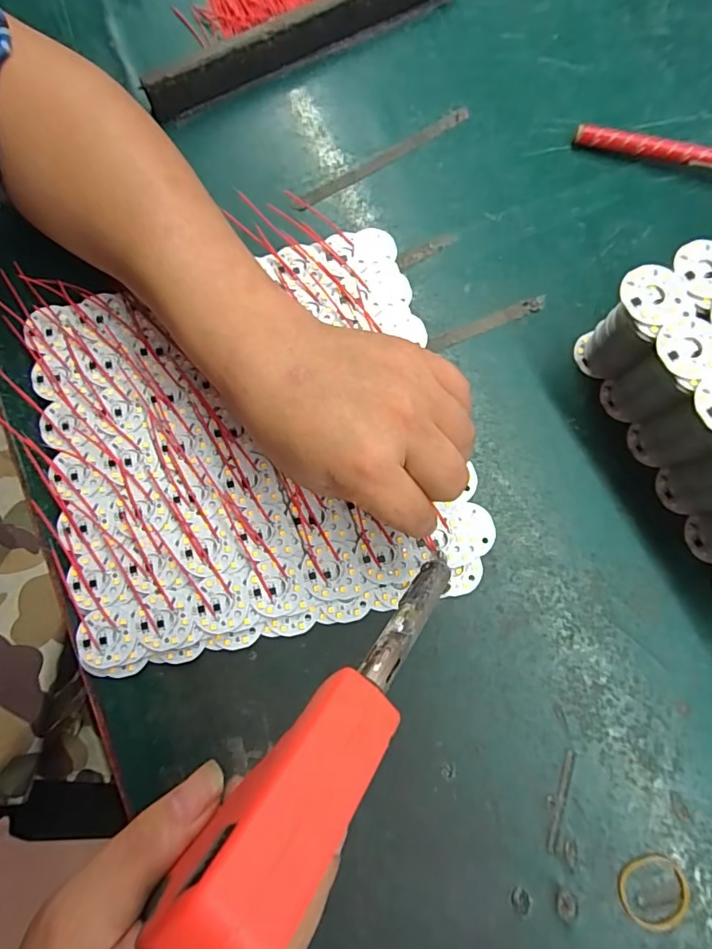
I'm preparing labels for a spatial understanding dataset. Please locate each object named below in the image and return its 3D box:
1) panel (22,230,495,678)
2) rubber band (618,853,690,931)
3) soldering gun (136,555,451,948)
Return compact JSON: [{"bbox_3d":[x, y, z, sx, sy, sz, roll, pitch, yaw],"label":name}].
[{"bbox_3d":[-0.060,-0.021,0.294,0.226,0.008,0.220,-15,78,-3],"label":"panel"},{"bbox_3d":[0.148,0.207,0.251,0.035,0.004,0.033,0,78,0],"label":"rubber band"},{"bbox_3d":[-0.003,0.084,0.180,0.029,0.031,0.164,40,38,8],"label":"soldering gun"}]

